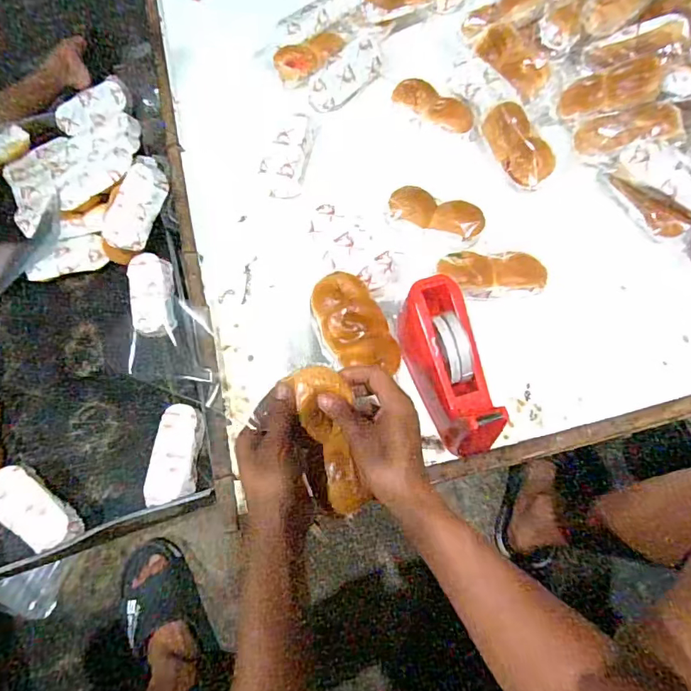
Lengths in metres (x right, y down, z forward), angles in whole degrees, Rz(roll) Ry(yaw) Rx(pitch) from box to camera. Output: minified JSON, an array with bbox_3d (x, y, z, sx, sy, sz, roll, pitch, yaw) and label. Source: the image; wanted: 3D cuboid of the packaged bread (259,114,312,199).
[{"bbox_3d":[-0.091,-0.292,0.746,0.069,0.038,0.139,4,65,4],"label":"packaged bread"}]

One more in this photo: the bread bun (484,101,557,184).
[{"bbox_3d":[0.261,-0.305,0.749,0.055,0.038,0.130,-28,81,-9],"label":"bread bun"}]

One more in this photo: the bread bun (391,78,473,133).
[{"bbox_3d":[0.144,-0.392,0.799,0.136,0.033,0.047,28,69,1],"label":"bread bun"}]

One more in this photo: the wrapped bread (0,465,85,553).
[{"bbox_3d":[-0.416,0.224,0.660,0.142,0.042,0.068,39,72,18],"label":"wrapped bread"}]

